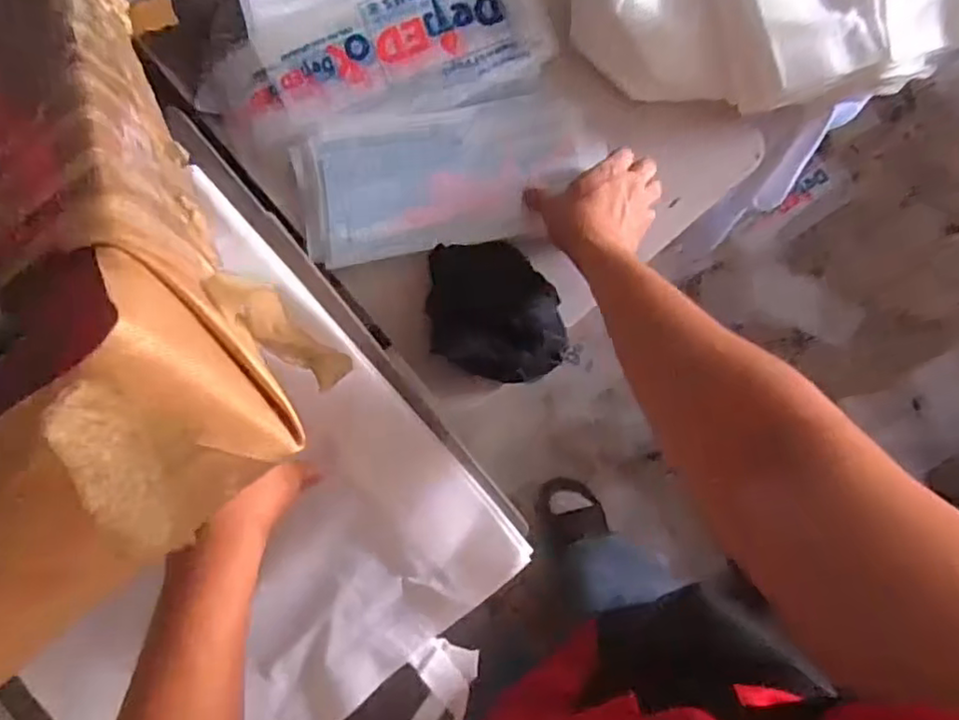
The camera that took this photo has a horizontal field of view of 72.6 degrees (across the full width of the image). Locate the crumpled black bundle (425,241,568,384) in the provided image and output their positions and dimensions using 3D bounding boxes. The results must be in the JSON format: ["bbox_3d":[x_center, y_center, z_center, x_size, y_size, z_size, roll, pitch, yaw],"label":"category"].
[{"bbox_3d":[0.015,-0.046,0.594,0.122,0.056,0.131,-4,83,3],"label":"crumpled black bundle"}]

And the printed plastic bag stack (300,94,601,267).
[{"bbox_3d":[-0.033,-0.173,0.619,0.277,0.022,0.131,-13,83,2],"label":"printed plastic bag stack"}]

